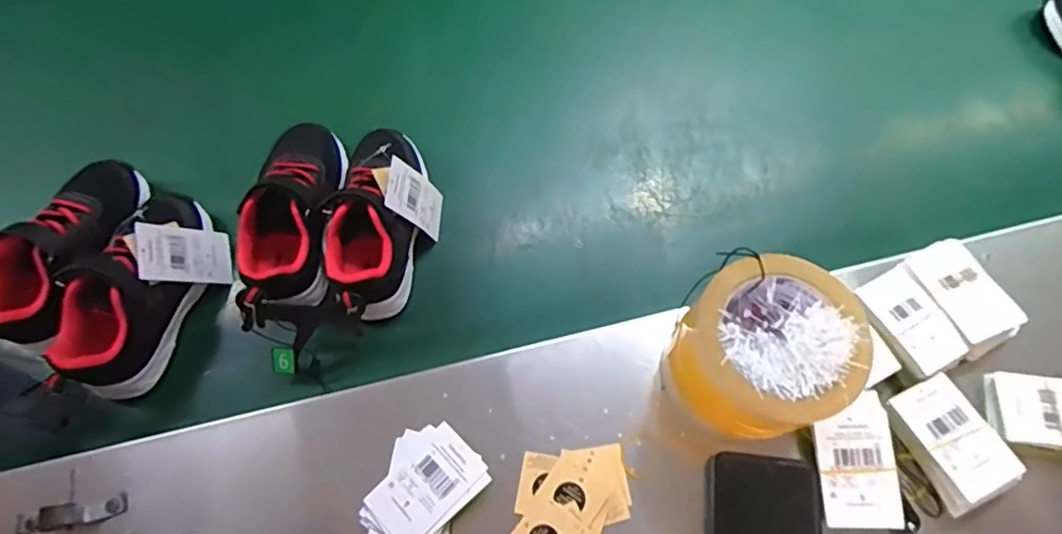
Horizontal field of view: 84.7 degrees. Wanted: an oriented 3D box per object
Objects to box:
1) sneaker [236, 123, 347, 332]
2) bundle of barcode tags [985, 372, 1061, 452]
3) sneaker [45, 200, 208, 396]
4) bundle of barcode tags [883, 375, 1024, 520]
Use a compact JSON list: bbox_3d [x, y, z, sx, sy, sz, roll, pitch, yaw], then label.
[{"bbox_3d":[-0.206,-0.049,0.506,0.081,0.073,0.193,1,71,-2],"label":"sneaker"},{"bbox_3d":[0.388,0.109,0.432,0.080,0.023,0.053,9,71,1],"label":"bundle of barcode tags"},{"bbox_3d":[-0.332,0.018,0.489,0.069,0.060,0.172,17,71,4],"label":"sneaker"},{"bbox_3d":[0.303,0.125,0.419,0.053,0.029,0.083,-26,74,-10],"label":"bundle of barcode tags"}]

